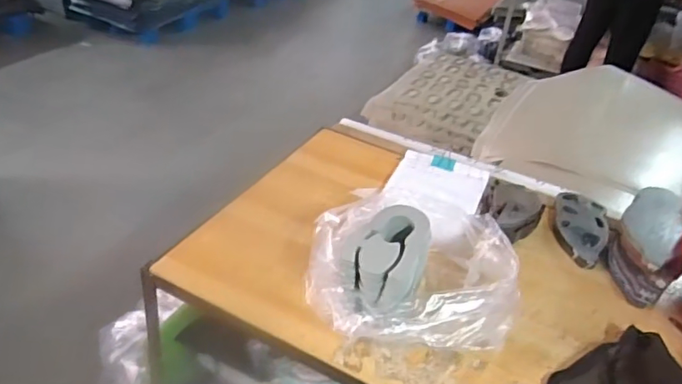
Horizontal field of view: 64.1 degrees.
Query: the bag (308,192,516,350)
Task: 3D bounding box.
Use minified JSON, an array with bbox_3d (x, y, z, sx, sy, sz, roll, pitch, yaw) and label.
[{"bbox_3d":[0.116,0.114,0.883,0.321,0.111,0.255,8,35,1],"label":"bag"}]

